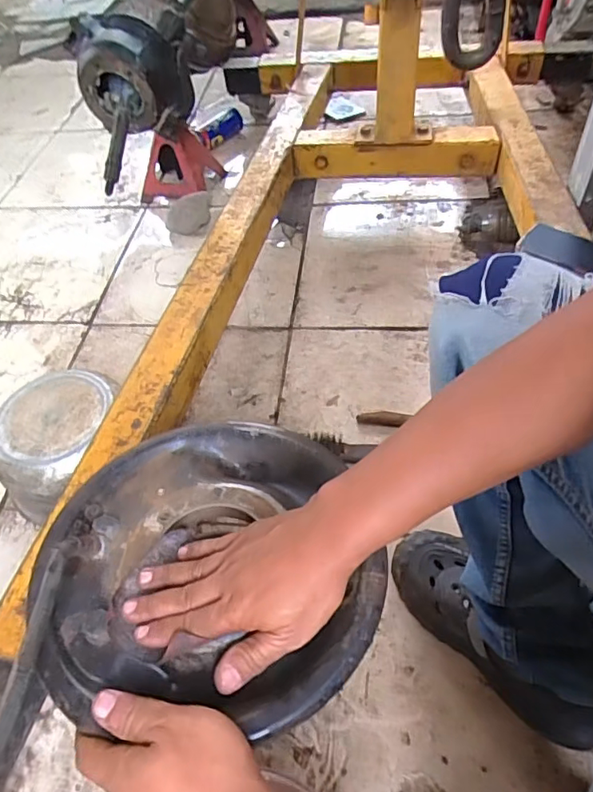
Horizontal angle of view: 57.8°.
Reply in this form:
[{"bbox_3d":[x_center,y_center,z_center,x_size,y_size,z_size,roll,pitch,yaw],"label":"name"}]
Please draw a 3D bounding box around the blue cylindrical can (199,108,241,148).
[{"bbox_3d":[-0.210,-0.718,1.449,0.050,0.056,0.149,28,60,25],"label":"blue cylindrical can"}]

